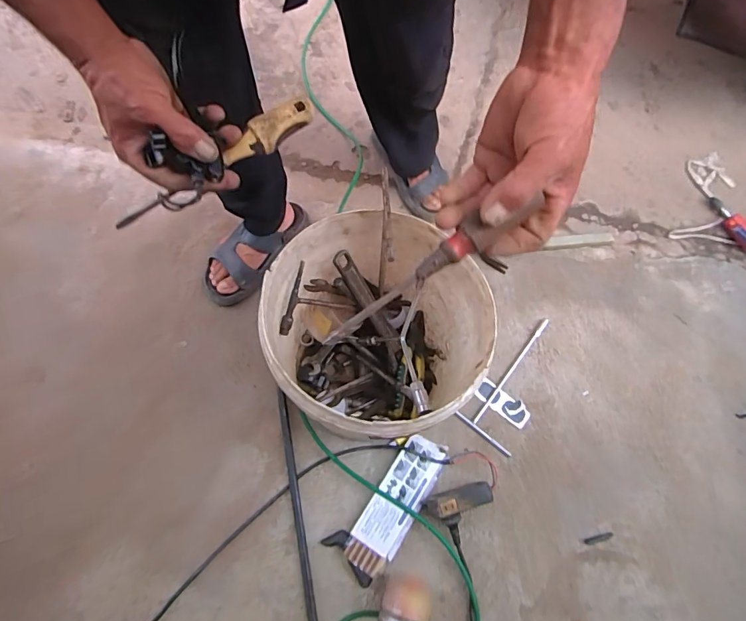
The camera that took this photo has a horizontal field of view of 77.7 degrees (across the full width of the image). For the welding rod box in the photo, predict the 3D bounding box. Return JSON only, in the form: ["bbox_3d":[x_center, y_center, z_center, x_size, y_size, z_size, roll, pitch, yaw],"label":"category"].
[{"bbox_3d":[0.046,0.348,0.839,0.082,0.022,0.244,32,79,6],"label":"welding rod box"}]

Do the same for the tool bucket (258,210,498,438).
[{"bbox_3d":[0.003,0.039,0.758,0.284,0.339,0.303,0,78,-1],"label":"tool bucket"}]

